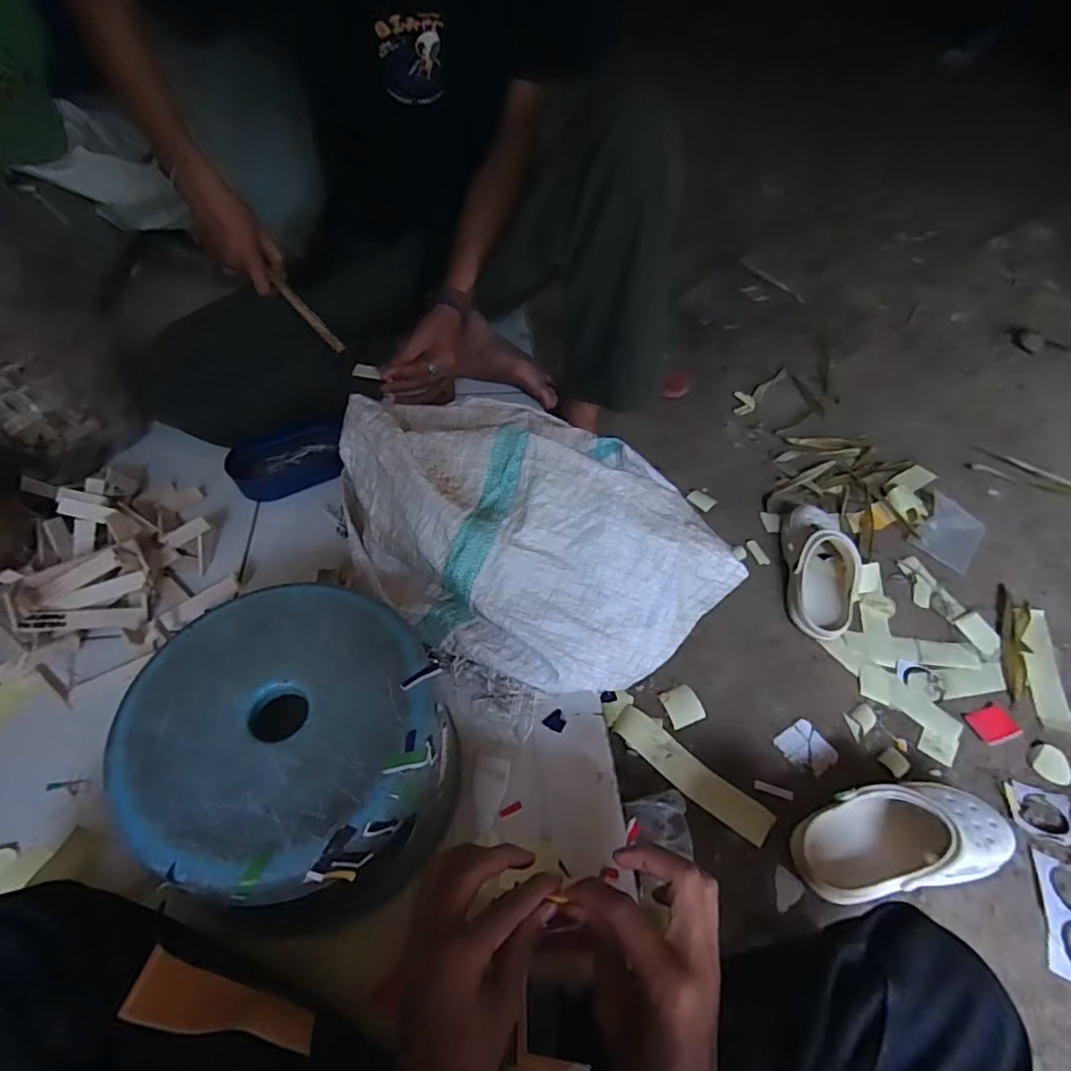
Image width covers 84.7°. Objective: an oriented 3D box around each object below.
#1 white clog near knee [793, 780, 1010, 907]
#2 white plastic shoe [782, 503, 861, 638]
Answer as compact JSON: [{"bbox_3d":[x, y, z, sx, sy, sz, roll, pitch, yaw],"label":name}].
[{"bbox_3d":[0.379,0.312,0.611,0.228,0.084,0.093,-7,53,-8],"label":"white clog near knee"},{"bbox_3d":[0.433,0.050,0.886,0.100,0.089,0.230,13,53,7],"label":"white plastic shoe"}]

